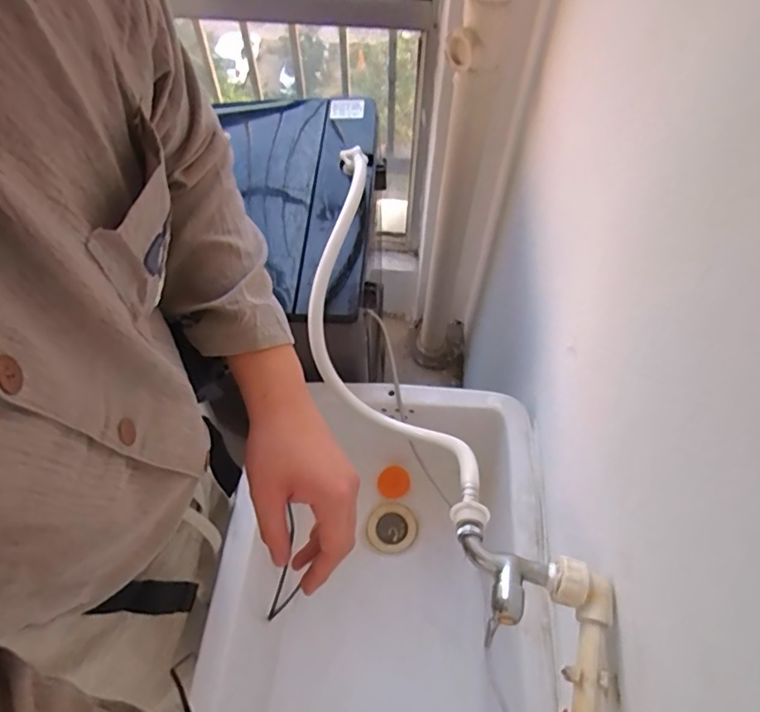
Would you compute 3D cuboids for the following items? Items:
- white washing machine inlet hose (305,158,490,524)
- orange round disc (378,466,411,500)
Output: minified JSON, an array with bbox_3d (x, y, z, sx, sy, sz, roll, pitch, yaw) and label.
[{"bbox_3d":[-0.024,-0.054,0.718,0.139,0.156,0.619,-12,59,-7],"label":"white washing machine inlet hose"},{"bbox_3d":[0.023,0.217,0.919,0.052,0.004,0.054,-3,79,13],"label":"orange round disc"}]

